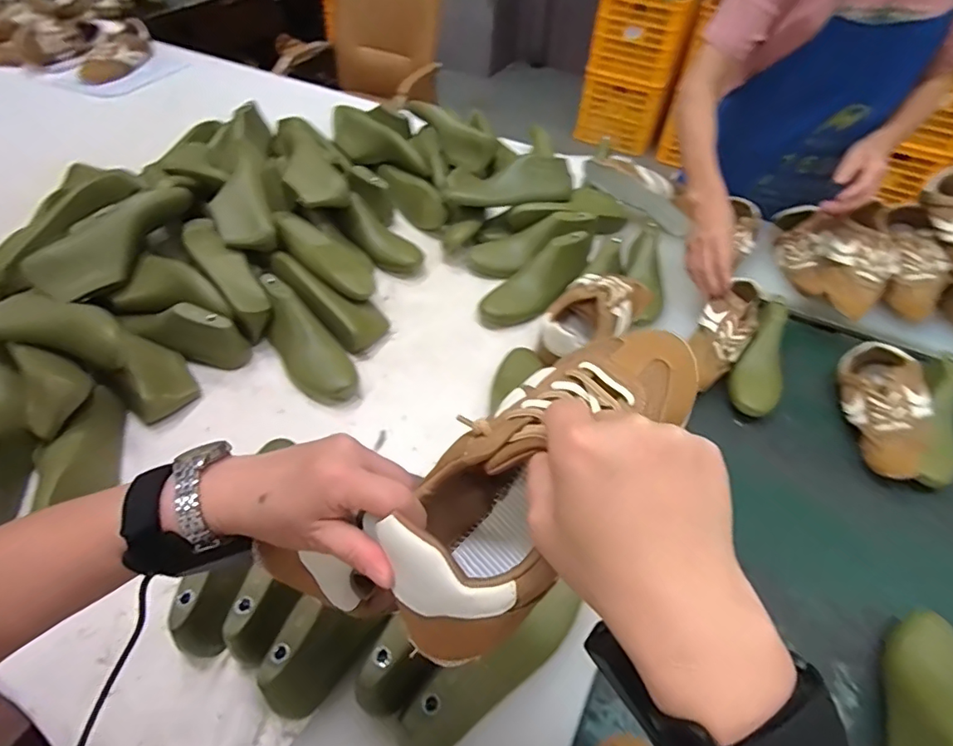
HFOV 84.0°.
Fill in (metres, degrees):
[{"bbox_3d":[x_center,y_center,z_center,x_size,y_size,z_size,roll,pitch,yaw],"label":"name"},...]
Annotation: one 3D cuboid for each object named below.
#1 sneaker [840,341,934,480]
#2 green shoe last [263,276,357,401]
[{"bbox_3d":[0.634,0.057,0.824,0.099,0.081,0.240,12,50,9],"label":"sneaker"},{"bbox_3d":[-0.263,-0.059,0.787,0.085,0.067,0.240,-30,69,-24],"label":"green shoe last"}]

